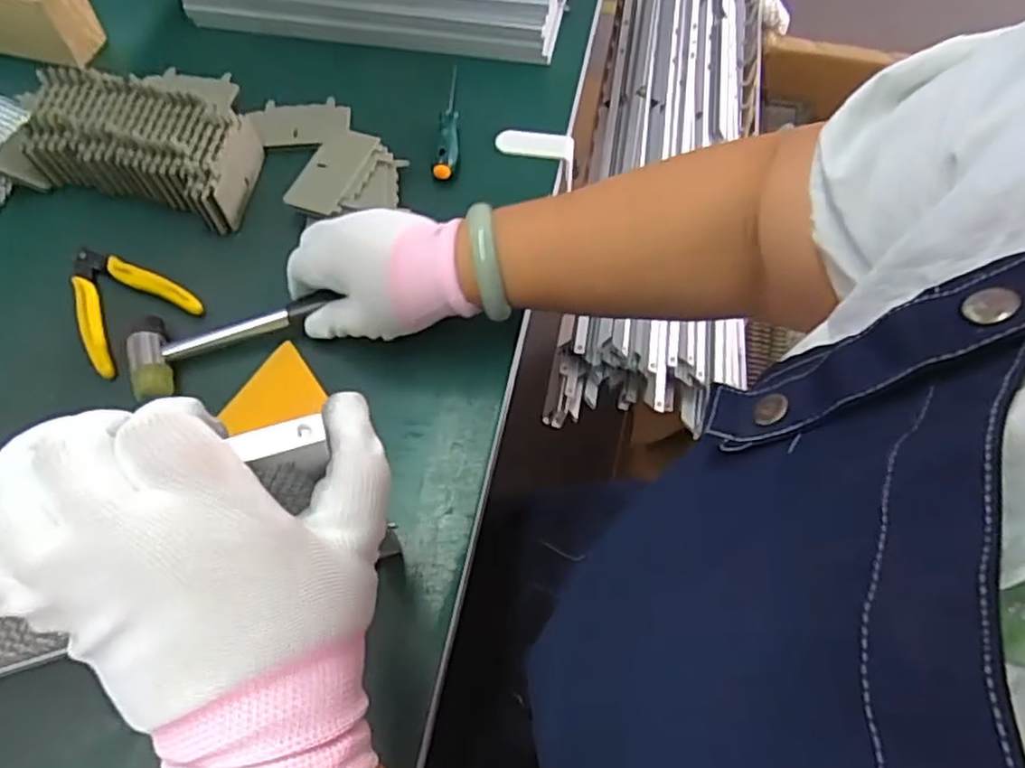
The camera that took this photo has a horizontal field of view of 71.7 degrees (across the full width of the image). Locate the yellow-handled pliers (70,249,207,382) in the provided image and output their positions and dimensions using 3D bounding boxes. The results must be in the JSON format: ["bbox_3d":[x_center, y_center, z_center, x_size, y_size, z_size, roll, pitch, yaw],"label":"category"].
[{"bbox_3d":[-0.282,-0.060,0.505,0.105,0.013,0.078,40,69,19],"label":"yellow-handled pliers"}]

